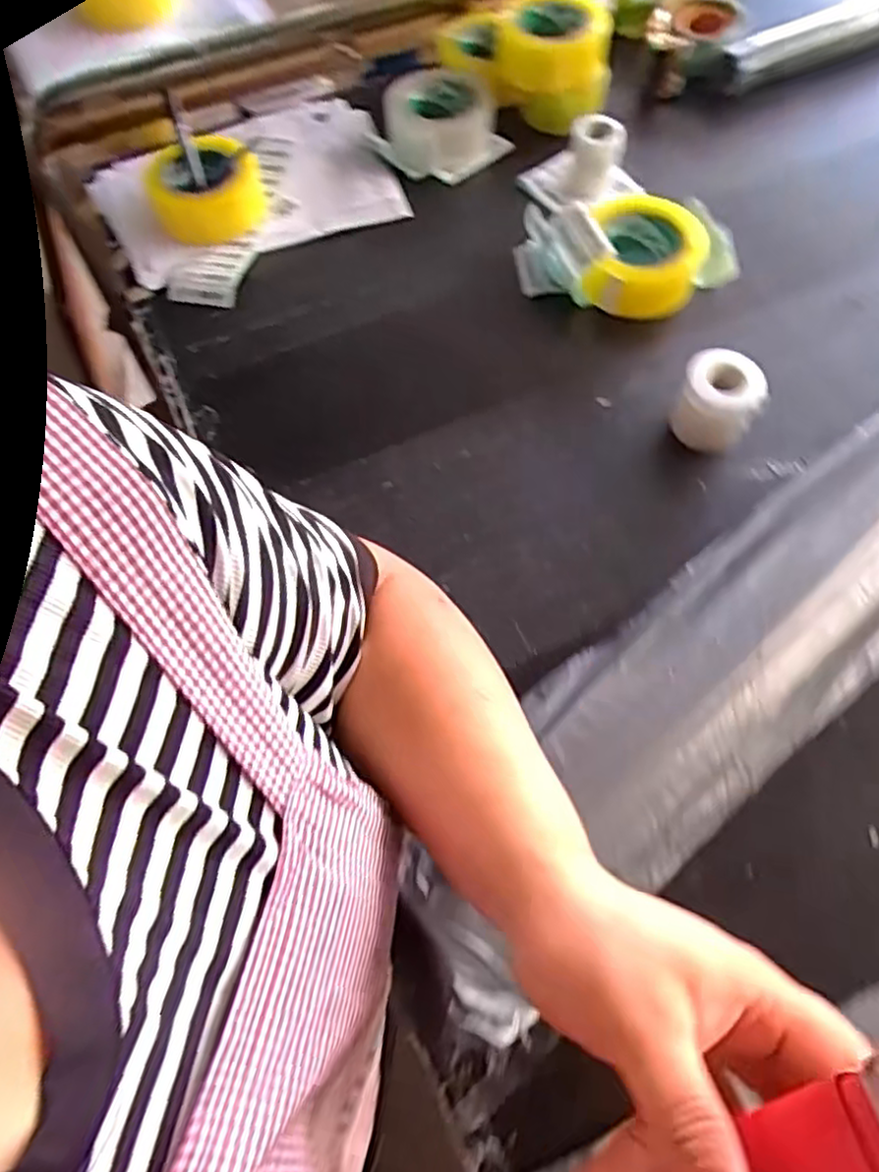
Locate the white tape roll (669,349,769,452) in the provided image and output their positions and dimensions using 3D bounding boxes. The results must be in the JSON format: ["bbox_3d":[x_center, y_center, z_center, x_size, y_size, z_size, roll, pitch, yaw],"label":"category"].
[{"bbox_3d":[0.255,-0.168,0.654,0.073,0.071,0.066,18,67,8],"label":"white tape roll"}]

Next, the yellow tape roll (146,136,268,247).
[{"bbox_3d":[-0.263,-0.444,0.811,0.123,0.054,0.122,-1,63,2],"label":"yellow tape roll"}]

